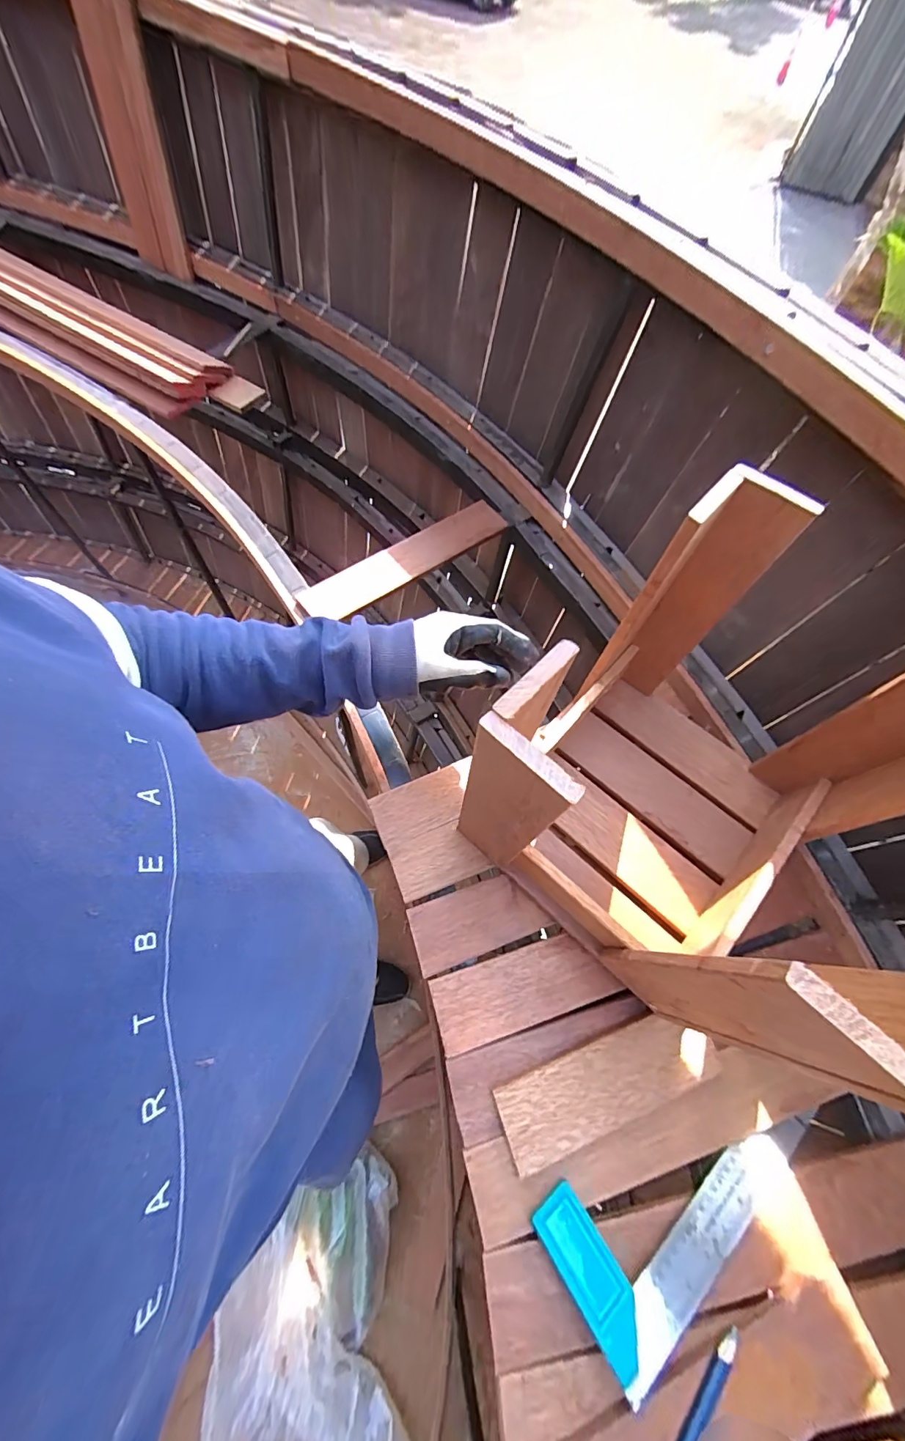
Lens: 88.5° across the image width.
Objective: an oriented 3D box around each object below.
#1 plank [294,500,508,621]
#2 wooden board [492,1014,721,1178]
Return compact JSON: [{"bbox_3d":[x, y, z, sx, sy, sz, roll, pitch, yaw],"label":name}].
[{"bbox_3d":[-0.064,-0.230,0.670,0.321,0.029,0.058,-33,72,-16],"label":"plank"},{"bbox_3d":[0.139,0.322,0.413,0.198,0.015,0.062,-16,68,-9],"label":"wooden board"}]

